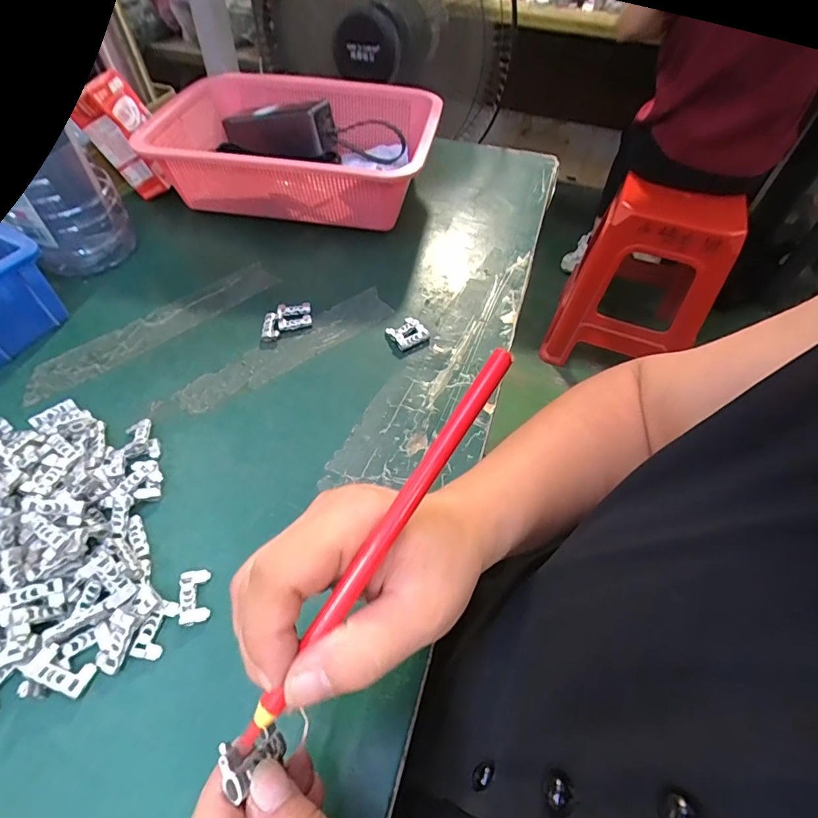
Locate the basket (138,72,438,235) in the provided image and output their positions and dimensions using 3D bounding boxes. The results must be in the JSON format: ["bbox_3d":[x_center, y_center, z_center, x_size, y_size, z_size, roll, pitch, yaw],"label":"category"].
[{"bbox_3d":[-0.116,-0.295,0.529,0.288,0.091,0.210,10,53,6],"label":"basket"}]

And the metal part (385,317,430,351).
[{"bbox_3d":[-0.001,-0.068,0.408,0.030,0.008,0.030,-27,58,-21],"label":"metal part"}]

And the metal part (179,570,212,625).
[{"bbox_3d":[-0.127,0.111,0.271,0.016,0.005,0.030,-11,53,-10],"label":"metal part"}]

